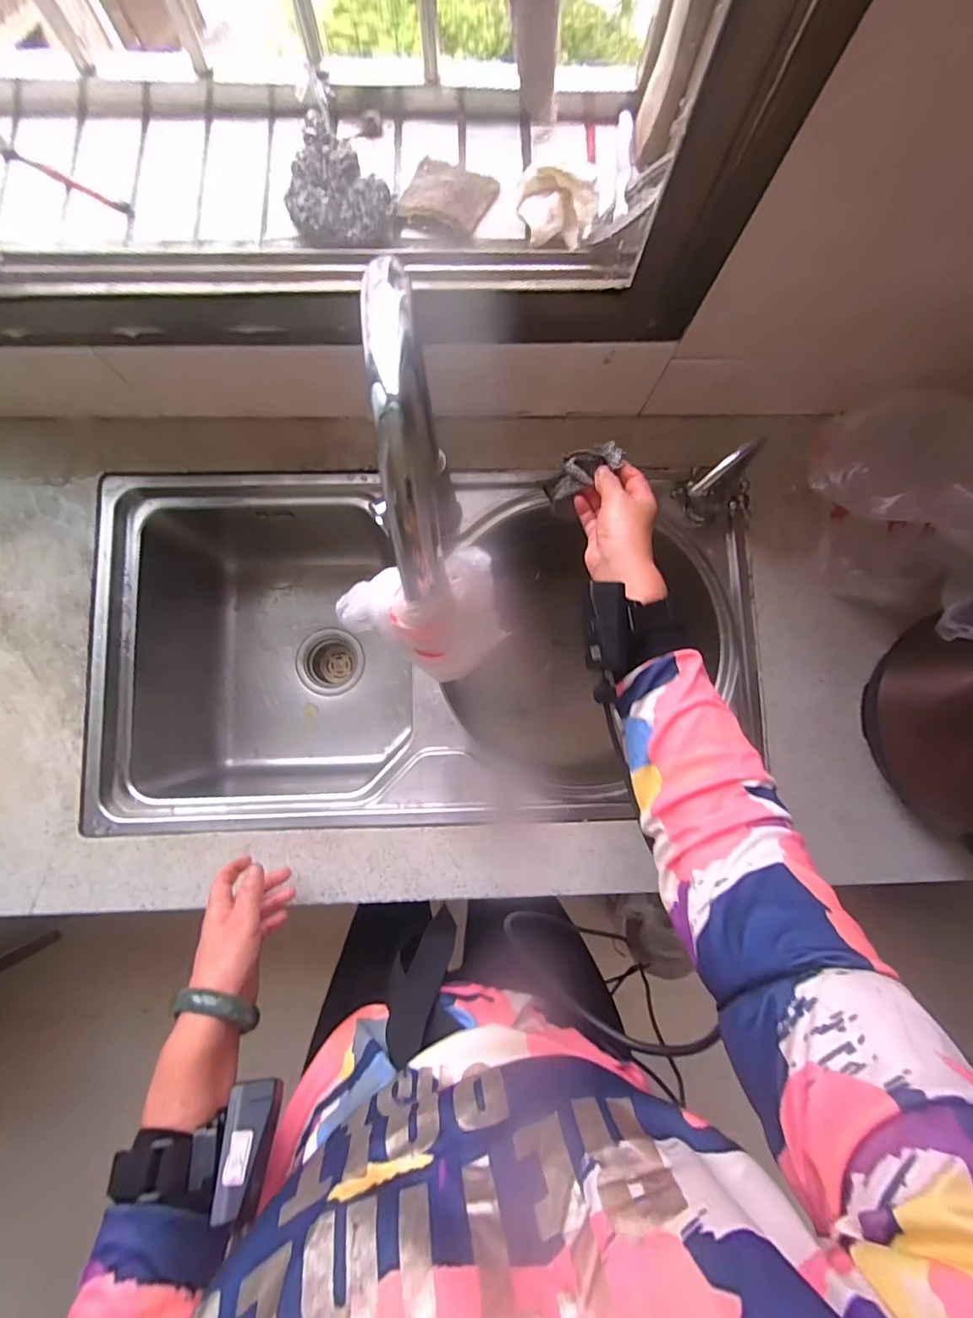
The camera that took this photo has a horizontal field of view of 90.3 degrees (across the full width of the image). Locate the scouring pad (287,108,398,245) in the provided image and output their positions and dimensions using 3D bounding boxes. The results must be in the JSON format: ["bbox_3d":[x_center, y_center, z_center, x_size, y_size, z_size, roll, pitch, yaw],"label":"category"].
[{"bbox_3d":[-0.148,-0.475,0.486,0.099,0.044,0.153,-11,84,-2],"label":"scouring pad"}]

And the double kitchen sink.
[{"bbox_3d":[-0.073,-0.011,0.699,0.795,0.244,0.425,-1,84,-1],"label":"double kitchen sink"}]

